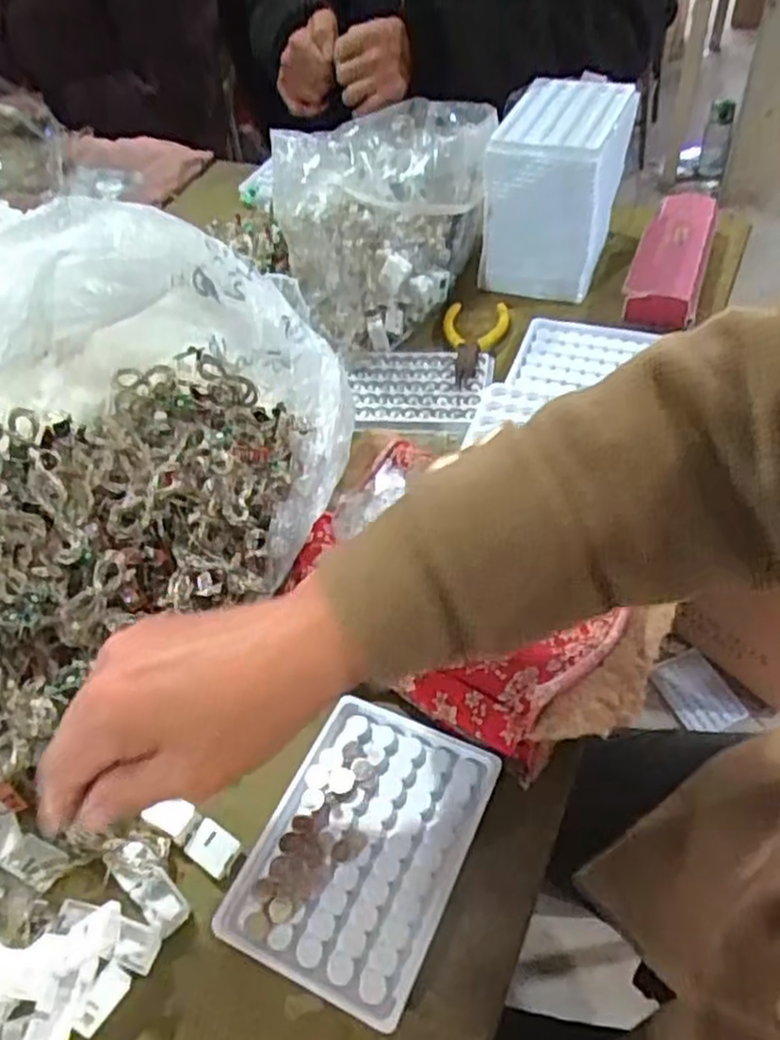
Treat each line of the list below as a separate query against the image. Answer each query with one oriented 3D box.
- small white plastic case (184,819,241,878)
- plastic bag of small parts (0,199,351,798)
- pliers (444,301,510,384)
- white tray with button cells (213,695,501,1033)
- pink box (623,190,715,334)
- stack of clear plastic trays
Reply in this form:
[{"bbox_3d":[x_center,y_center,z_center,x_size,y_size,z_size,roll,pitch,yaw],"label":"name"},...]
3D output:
[{"bbox_3d":[-0.089,0.163,0.375,0.025,0.006,0.019,25,56,25],"label":"small white plastic case"},{"bbox_3d":[-0.171,-0.051,0.436,0.234,0.171,0.353,16,53,19],"label":"plastic bag of small parts"},{"bbox_3d":[0.070,-0.151,0.621,0.054,0.013,0.108,2,49,8],"label":"pliers"},{"bbox_3d":[-0.012,0.153,0.361,0.094,0.013,0.130,18,54,21],"label":"white tray with button cells"},{"bbox_3d":[0.247,-0.230,0.651,0.060,0.033,0.162,14,52,18],"label":"pink box"},{"bbox_3d":[0.145,-0.283,0.642,0.094,0.130,0.122,18,53,20],"label":"stack of clear plastic trays"}]

